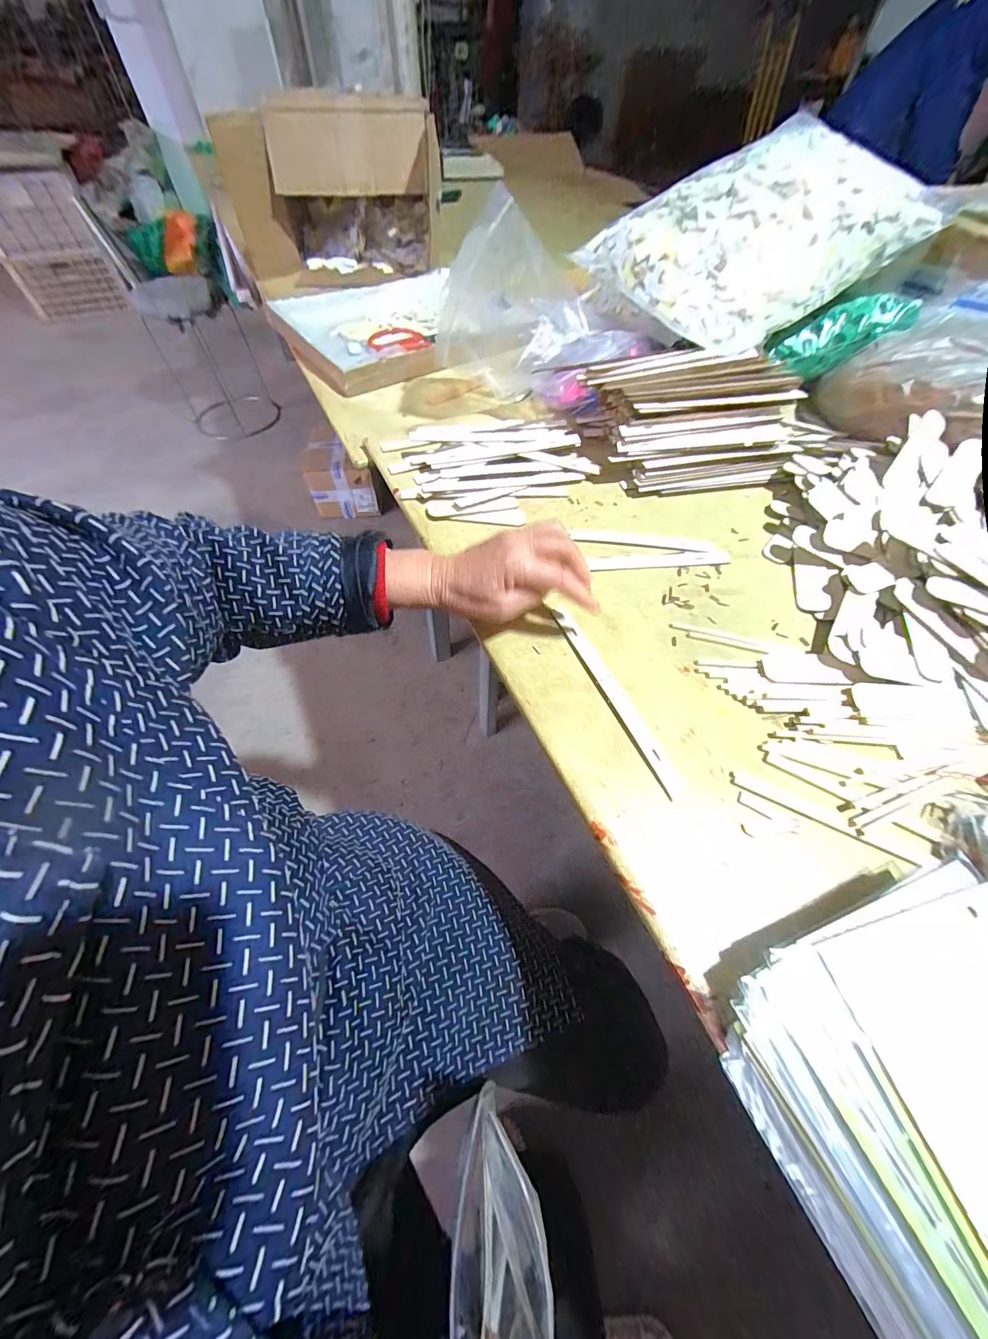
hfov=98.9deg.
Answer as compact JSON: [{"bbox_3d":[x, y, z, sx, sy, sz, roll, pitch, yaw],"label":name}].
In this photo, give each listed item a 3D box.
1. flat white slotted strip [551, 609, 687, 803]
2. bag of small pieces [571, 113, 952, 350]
[{"bbox_3d":[0.104,0.020,0.363,0.019,0.006,0.192,-20,60,-14],"label":"flat white slotted strip"},{"bbox_3d":[0.323,-0.548,0.543,0.337,0.149,0.244,-22,61,-15],"label":"bag of small pieces"}]

